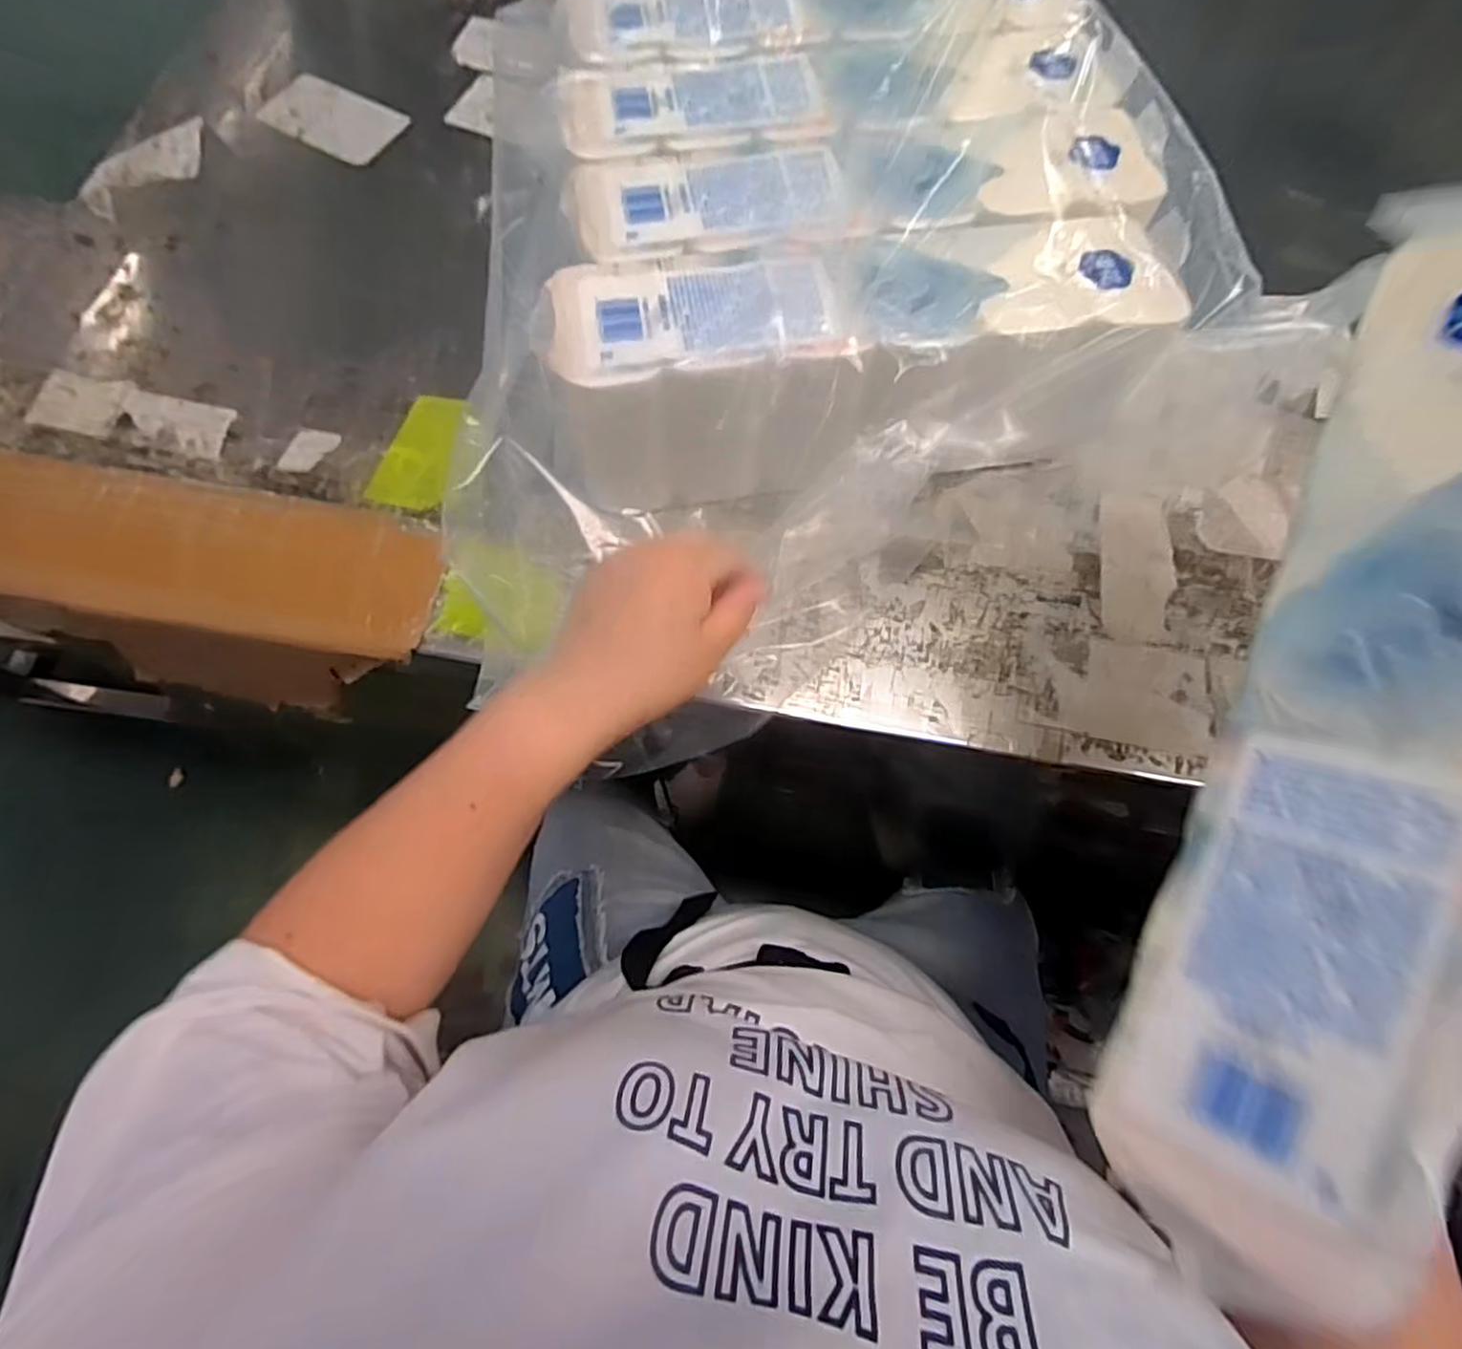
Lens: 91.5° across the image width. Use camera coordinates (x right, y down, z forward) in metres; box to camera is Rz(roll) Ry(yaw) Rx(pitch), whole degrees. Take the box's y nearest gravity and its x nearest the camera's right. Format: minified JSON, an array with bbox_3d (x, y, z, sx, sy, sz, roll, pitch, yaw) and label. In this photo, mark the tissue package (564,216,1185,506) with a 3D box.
[{"bbox_3d":[0.080,-0.201,0.486,0.384,0.132,0.114,-8,71,-3],"label":"tissue package"}]

